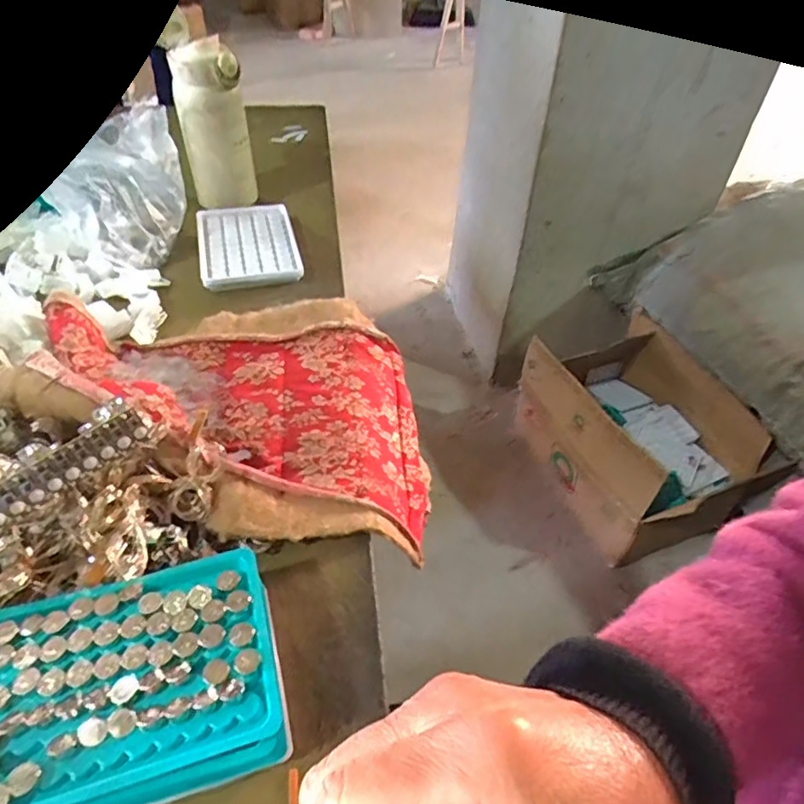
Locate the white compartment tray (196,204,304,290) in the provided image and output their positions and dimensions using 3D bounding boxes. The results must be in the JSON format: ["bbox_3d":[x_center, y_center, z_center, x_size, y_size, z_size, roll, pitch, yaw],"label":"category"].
[{"bbox_3d":[-0.161,-0.167,0.602,0.096,0.011,0.144,-9,46,-13],"label":"white compartment tray"}]

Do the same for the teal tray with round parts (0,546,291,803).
[{"bbox_3d":[-0.128,0.138,0.278,0.131,0.044,0.105,-12,46,-15],"label":"teal tray with round parts"}]

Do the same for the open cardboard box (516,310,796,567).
[{"bbox_3d":[0.483,0.054,1.182,0.325,0.251,0.463,-16,48,-19],"label":"open cardboard box"}]

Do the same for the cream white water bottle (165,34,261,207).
[{"bbox_3d":[-0.197,-0.291,0.617,0.055,0.154,0.061,32,51,26],"label":"cream white water bottle"}]

